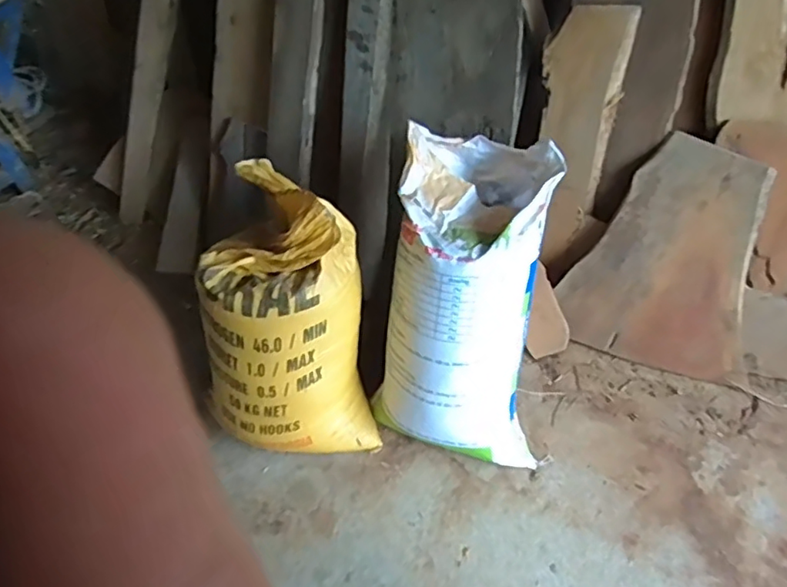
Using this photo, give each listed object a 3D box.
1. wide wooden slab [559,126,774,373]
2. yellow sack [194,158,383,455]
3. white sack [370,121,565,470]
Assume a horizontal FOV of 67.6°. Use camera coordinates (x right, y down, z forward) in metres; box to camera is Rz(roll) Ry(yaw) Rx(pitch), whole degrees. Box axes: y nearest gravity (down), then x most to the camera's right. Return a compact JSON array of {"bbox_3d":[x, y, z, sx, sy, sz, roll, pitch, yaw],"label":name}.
[{"bbox_3d":[0.753,-0.101,1.638,0.467,0.621,0.039,13,22,15],"label":"wide wooden slab"},{"bbox_3d":[-0.258,0.075,1.440,0.360,0.653,0.403,-7,49,-1],"label":"yellow sack"},{"bbox_3d":[0.169,0.026,1.402,0.357,0.780,0.270,6,7,9],"label":"white sack"}]

